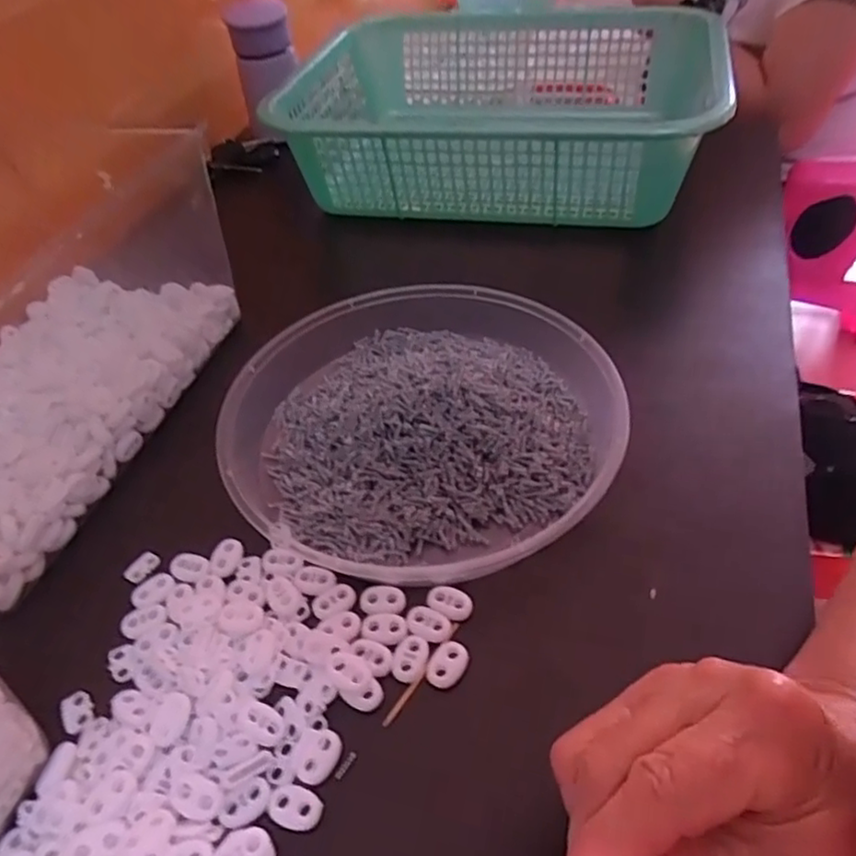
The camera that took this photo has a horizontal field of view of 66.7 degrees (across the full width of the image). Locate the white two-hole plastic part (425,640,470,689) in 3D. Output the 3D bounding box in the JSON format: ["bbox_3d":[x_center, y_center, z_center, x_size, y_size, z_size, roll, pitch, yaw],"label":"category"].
[{"bbox_3d":[0.009,0.111,0.307,0.017,0.004,0.022,19,52,22],"label":"white two-hole plastic part"}]

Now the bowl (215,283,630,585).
[{"bbox_3d":[-0.004,-0.011,0.397,0.230,0.036,0.218,-3,47,3],"label":"bowl"}]

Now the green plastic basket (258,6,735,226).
[{"bbox_3d":[0.063,-0.304,0.631,0.399,0.107,0.323,6,48,12],"label":"green plastic basket"}]

